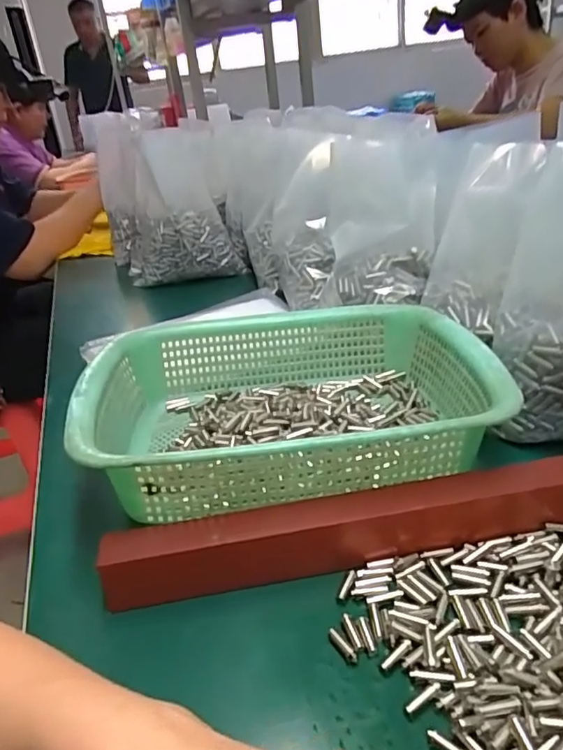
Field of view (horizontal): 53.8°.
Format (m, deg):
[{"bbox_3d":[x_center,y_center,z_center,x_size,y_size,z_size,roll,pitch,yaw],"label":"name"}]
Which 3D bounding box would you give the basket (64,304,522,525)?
[{"bbox_3d":[0.006,0.018,0.437,0.286,0.085,0.222,-9,28,-3],"label":"basket"}]

